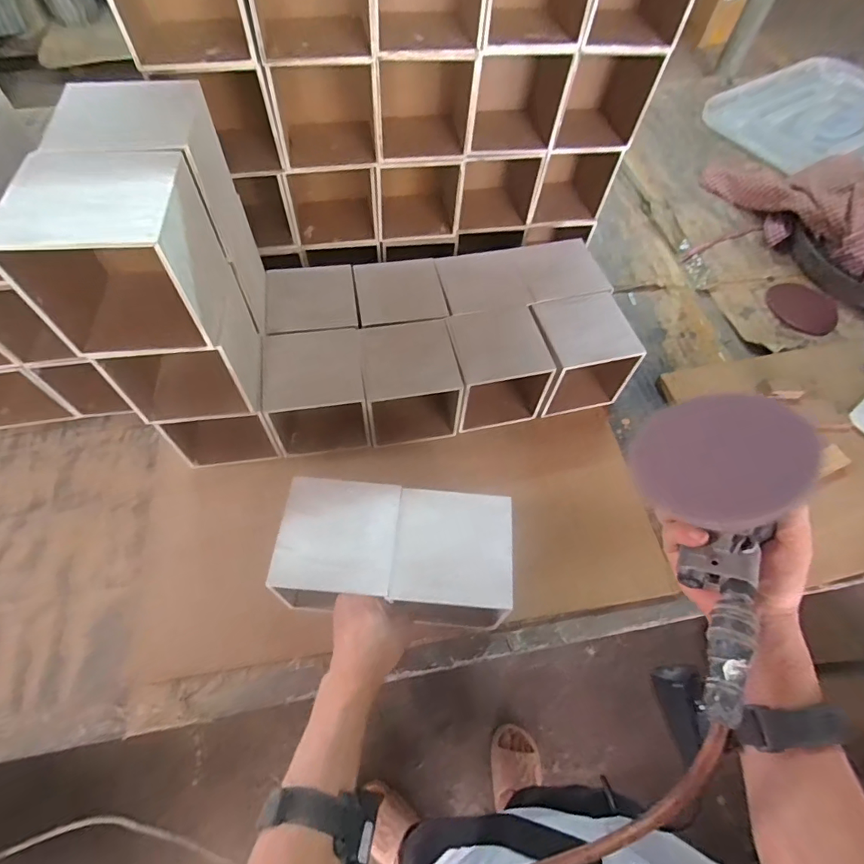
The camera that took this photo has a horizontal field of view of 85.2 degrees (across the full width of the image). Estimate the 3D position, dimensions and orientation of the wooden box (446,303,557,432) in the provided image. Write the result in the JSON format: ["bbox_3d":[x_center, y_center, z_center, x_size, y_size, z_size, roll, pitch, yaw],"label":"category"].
[{"bbox_3d":[0.083,-0.078,0.628,0.119,0.125,0.114,-7,60,-8],"label":"wooden box"}]

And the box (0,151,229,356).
[{"bbox_3d":[-0.245,-0.140,0.380,0.112,0.117,0.111,-4,60,-6],"label":"box"}]

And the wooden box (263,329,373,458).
[{"bbox_3d":[-0.141,-0.047,0.592,0.110,0.107,0.113,-6,60,-7],"label":"wooden box"}]

